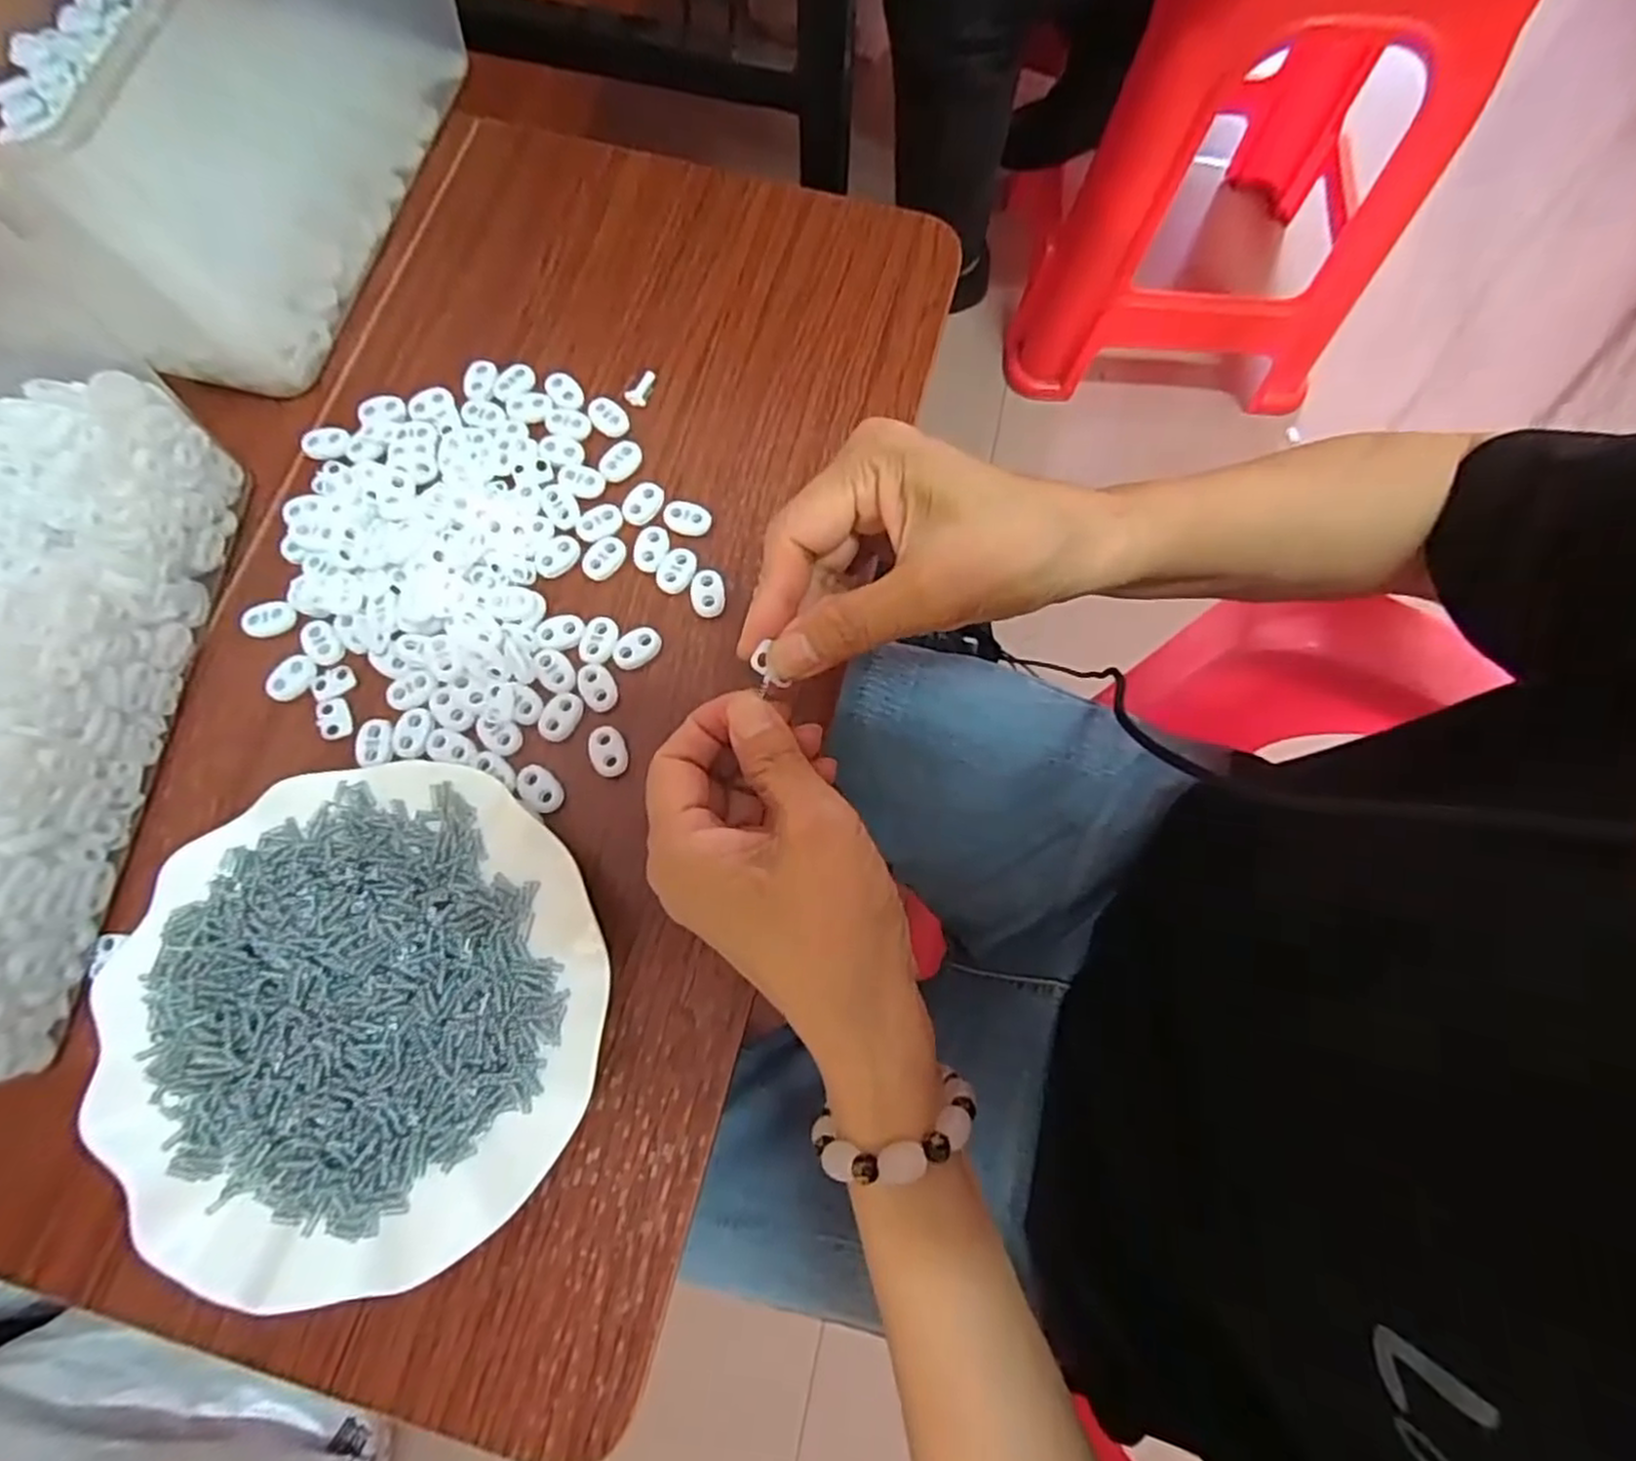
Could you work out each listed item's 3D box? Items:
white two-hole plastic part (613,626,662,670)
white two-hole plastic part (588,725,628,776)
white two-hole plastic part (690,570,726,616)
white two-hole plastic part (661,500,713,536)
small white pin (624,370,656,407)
[{"bbox_3d":[-0.082,-0.038,0.340,0.023,0.004,0.016,-39,79,-10],"label":"white two-hole plastic part"},{"bbox_3d":[-0.093,0.009,0.326,0.015,0.004,0.023,-24,77,-7],"label":"white two-hole plastic part"},{"bbox_3d":[-0.051,-0.064,0.348,0.015,0.005,0.022,-7,75,-3],"label":"white two-hole plastic part"},{"bbox_3d":[-0.063,-0.101,0.357,0.023,0.004,0.015,17,75,3],"label":"white two-hole plastic part"},{"bbox_3d":[-0.090,-0.174,0.378,0.011,0.004,0.019,19,76,4],"label":"small white pin"}]

